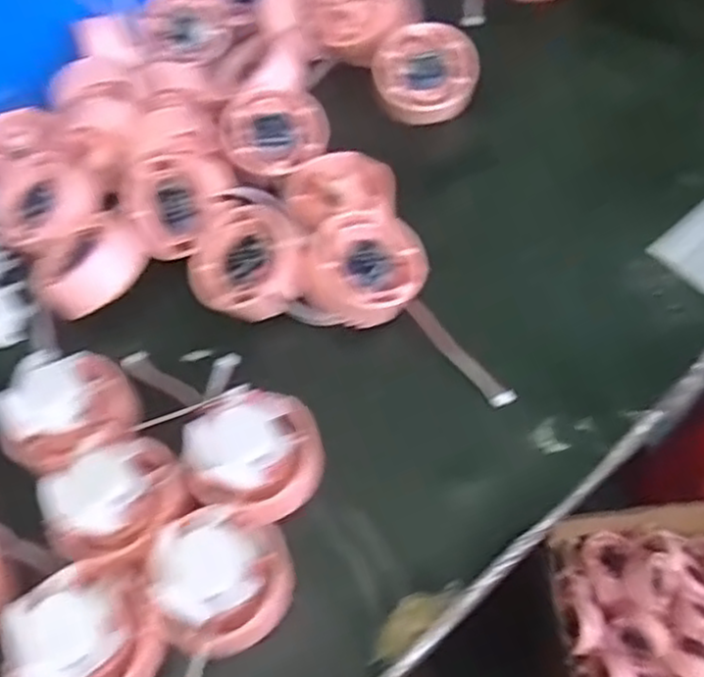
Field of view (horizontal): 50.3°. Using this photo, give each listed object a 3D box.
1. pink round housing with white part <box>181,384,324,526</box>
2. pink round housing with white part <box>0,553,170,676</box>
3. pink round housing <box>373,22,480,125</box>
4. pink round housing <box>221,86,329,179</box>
[{"bbox_3d":[-0.041,0.052,0.331,0.053,0.038,0.058,-3,57,4],"label":"pink round housing with white part"},{"bbox_3d":[-0.102,0.113,0.286,0.053,0.024,0.052,-3,57,4],"label":"pink round housing with white part"},{"bbox_3d":[0.045,-0.161,0.456,0.061,0.009,0.058,1,101,6],"label":"pink round housing"},{"bbox_3d":[-0.048,-0.118,0.441,0.057,0.023,0.053,-31,87,-12],"label":"pink round housing"}]

